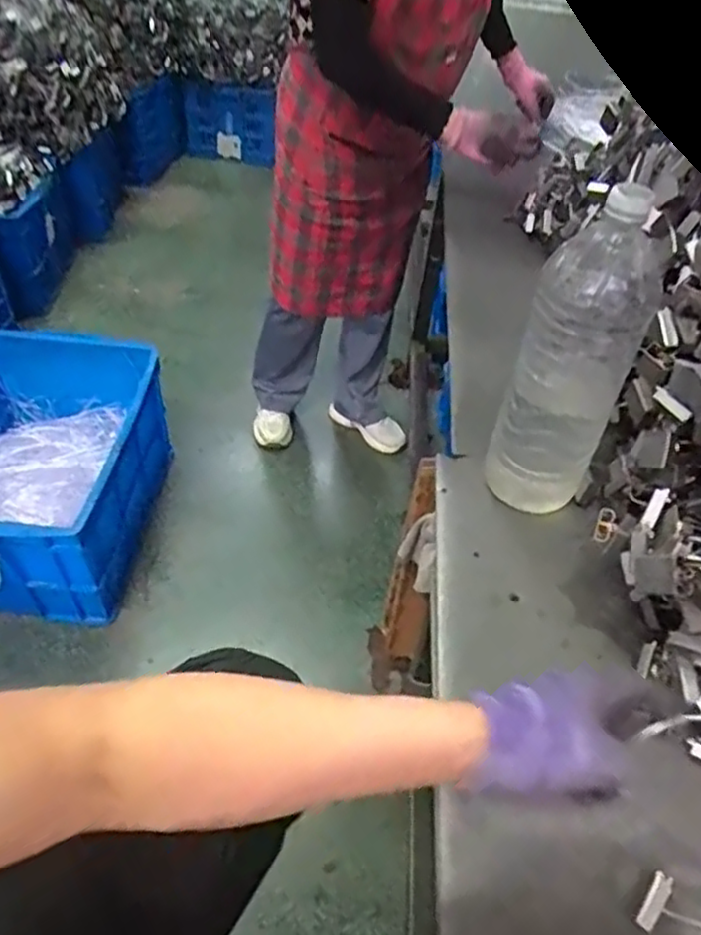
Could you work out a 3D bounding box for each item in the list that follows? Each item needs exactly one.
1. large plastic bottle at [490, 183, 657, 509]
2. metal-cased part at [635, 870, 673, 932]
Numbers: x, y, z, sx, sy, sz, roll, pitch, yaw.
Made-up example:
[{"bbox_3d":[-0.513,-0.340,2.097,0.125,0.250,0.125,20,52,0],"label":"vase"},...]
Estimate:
[{"bbox_3d":[0.206,-0.098,0.612,0.094,0.308,0.111,22,49,14],"label":"large plastic bottle"},{"bbox_3d":[0.201,0.286,0.442,0.012,0.007,0.036,30,71,21],"label":"metal-cased part"}]

